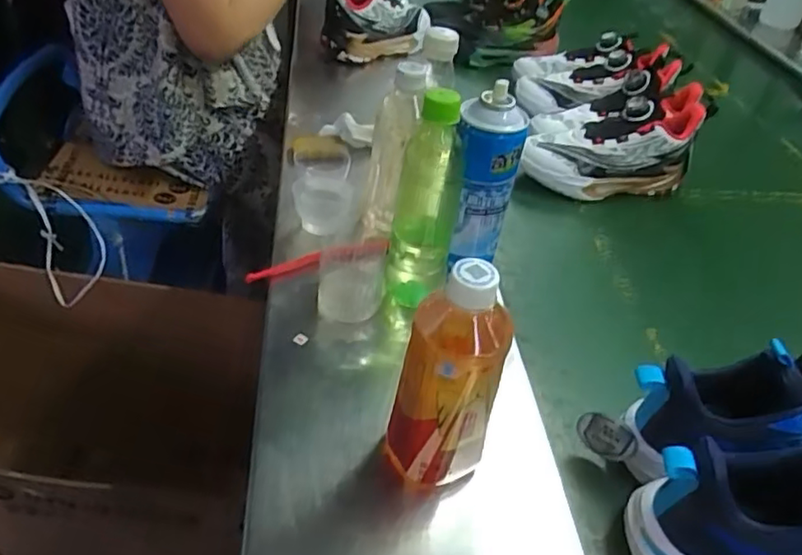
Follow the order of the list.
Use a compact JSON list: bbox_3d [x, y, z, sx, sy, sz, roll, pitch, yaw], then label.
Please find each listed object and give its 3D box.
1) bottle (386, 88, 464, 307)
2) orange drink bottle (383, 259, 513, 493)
[{"bbox_3d":[0.022,-0.062,0.572,0.058,0.210,0.054,10,41,3],"label":"bottle"},{"bbox_3d":[0.033,0.068,0.440,0.068,0.191,0.076,13,41,6],"label":"orange drink bottle"}]

